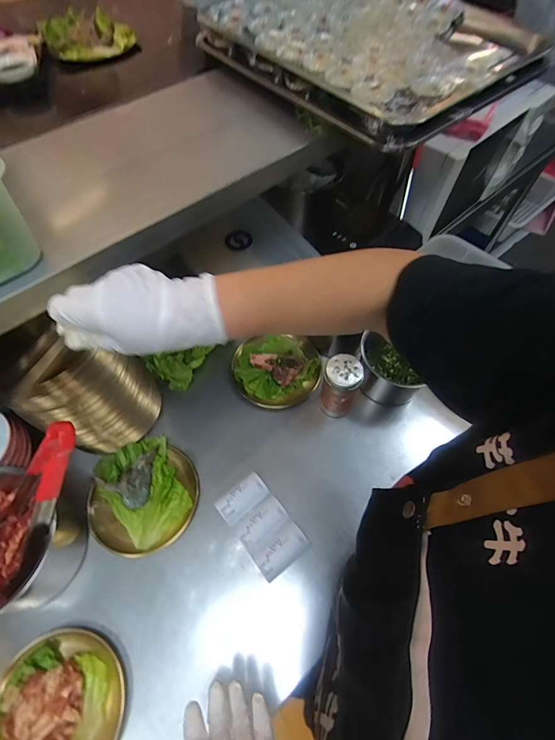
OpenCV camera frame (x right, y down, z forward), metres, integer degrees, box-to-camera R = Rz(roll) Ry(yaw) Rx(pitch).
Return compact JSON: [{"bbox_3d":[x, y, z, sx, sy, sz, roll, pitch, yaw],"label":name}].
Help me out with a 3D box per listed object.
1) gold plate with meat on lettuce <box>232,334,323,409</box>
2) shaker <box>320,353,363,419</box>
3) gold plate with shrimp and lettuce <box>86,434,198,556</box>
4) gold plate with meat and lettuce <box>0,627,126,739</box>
[{"bbox_3d":[0.000,0.002,0.671,0.160,0.033,0.138,-3,59,-1],"label":"gold plate with meat on lettuce"},{"bbox_3d":[0.102,0.031,0.595,0.060,0.127,0.060,6,59,4],"label":"shaker"},{"bbox_3d":[-0.210,0.190,0.562,0.157,0.027,0.168,0,59,0],"label":"gold plate with shrimp and lettuce"},{"bbox_3d":[-0.273,0.419,0.438,0.155,0.043,0.161,0,59,0],"label":"gold plate with meat and lettuce"}]

